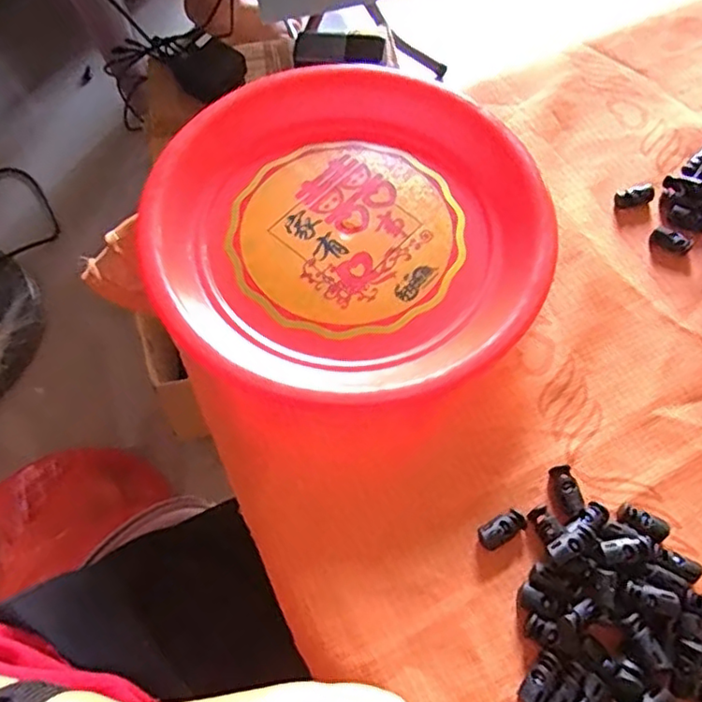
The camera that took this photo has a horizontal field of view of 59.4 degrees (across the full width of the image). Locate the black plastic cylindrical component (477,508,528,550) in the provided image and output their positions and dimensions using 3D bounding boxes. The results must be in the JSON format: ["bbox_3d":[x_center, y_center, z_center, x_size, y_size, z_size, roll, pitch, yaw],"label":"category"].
[{"bbox_3d":[0.086,0.101,0.348,0.027,0.006,0.015,-30,71,-13],"label":"black plastic cylindrical component"}]

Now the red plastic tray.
[{"bbox_3d":[-0.003,-0.084,0.410,0.243,0.041,0.256,-6,67,-4],"label":"red plastic tray"}]

